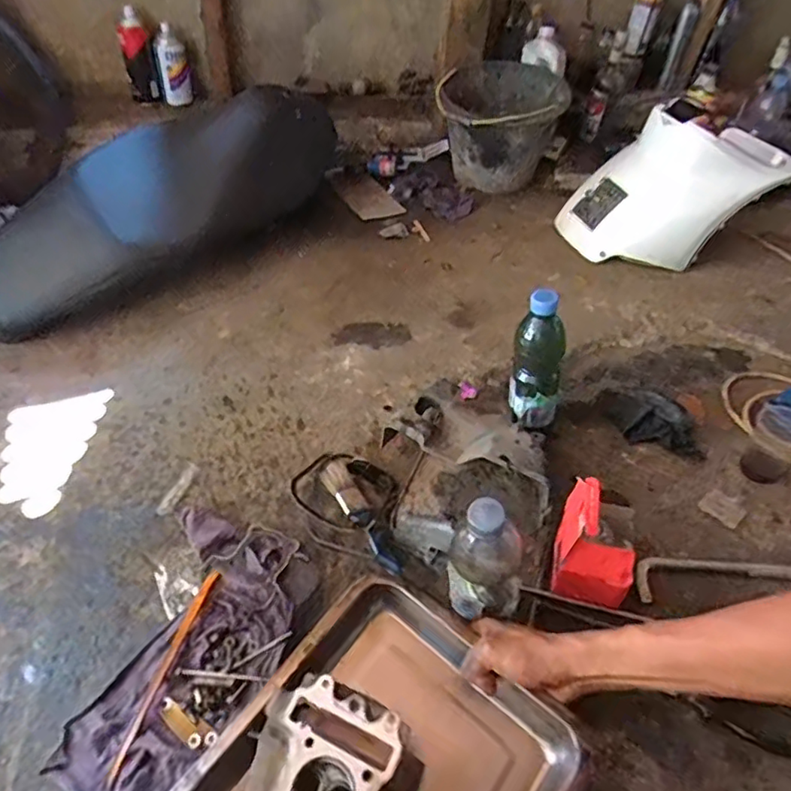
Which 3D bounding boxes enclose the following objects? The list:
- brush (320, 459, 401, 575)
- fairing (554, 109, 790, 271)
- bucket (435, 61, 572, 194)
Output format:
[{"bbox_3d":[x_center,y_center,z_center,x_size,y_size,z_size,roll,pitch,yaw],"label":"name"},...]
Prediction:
[{"bbox_3d":[-0.044,0.153,0.766,0.035,0.017,0.176,-25,51,-22],"label":"brush"},{"bbox_3d":[0.535,-0.379,1.131,0.402,0.220,0.150,3,47,6],"label":"fairing"},{"bbox_3d":[0.244,-0.615,1.373,0.279,0.200,0.295,7,47,9],"label":"bucket"}]

